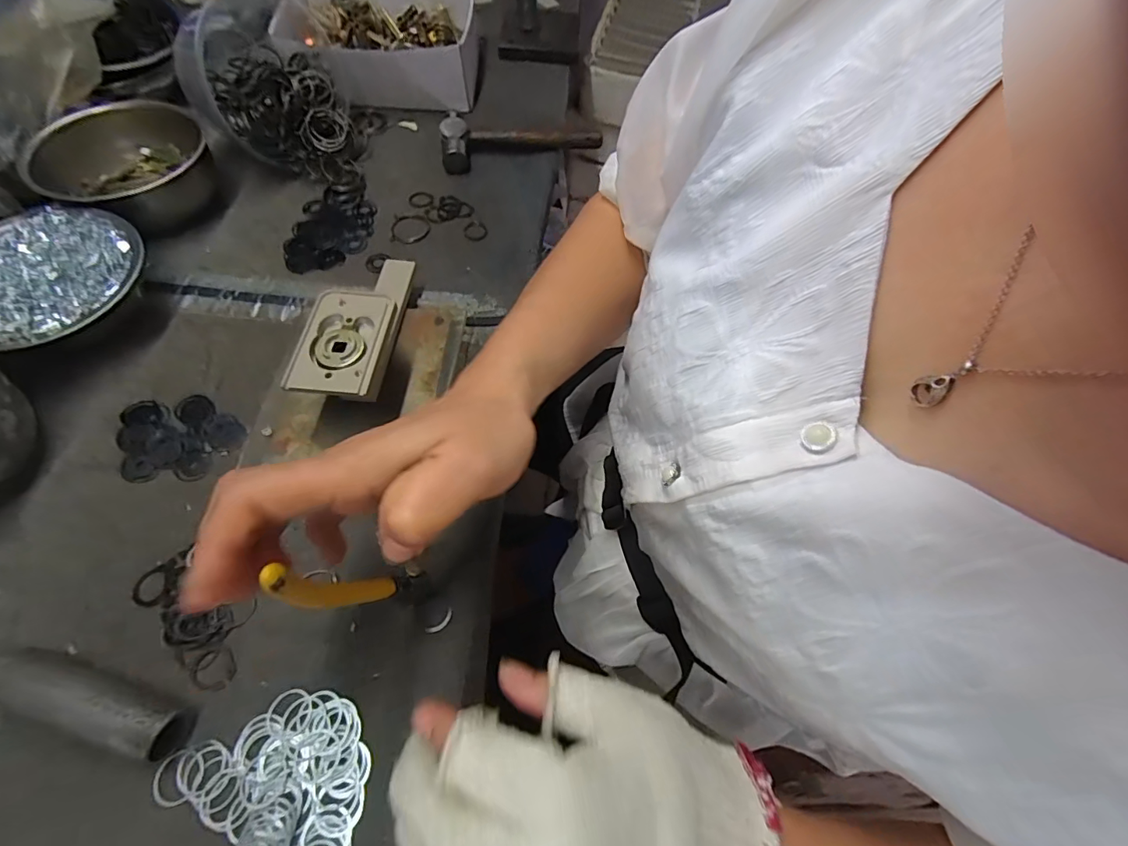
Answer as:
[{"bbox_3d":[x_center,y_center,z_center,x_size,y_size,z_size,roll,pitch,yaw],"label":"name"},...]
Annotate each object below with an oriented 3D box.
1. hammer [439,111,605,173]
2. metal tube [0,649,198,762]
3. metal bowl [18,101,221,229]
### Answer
[{"bbox_3d":[-0.045,-0.295,0.492,0.162,0.030,0.052,-7,62,-11],"label":"hammer"},{"bbox_3d":[-0.246,0.139,0.239,0.113,0.024,0.027,16,61,2],"label":"metal tube"},{"bbox_3d":[-0.372,-0.213,0.413,0.122,0.062,0.119,3,61,-5],"label":"metal bowl"}]

